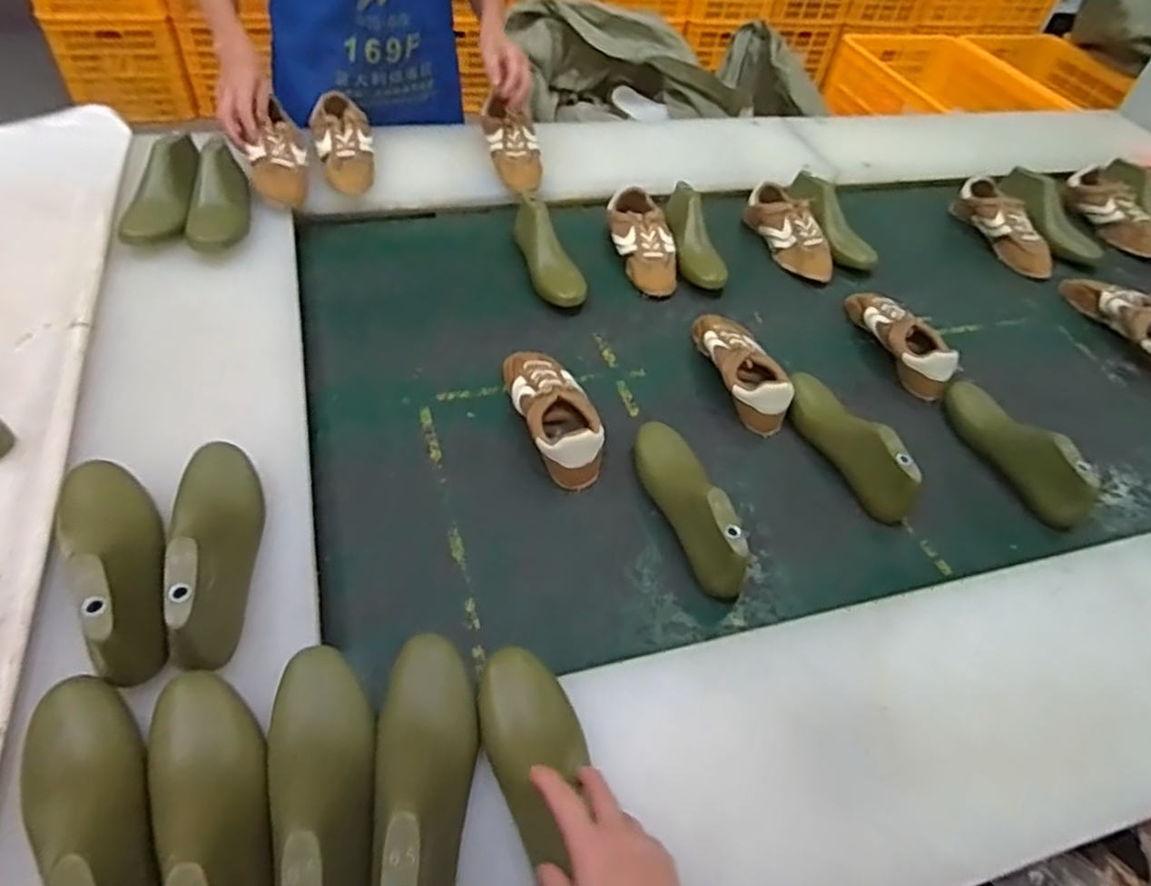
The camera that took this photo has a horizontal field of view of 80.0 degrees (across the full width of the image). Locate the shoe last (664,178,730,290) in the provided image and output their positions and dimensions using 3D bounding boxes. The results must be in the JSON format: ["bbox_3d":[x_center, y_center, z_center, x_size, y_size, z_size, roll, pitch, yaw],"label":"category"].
[{"bbox_3d":[0.197,-0.347,1.154,0.076,0.077,0.226,-1,47,-8],"label":"shoe last"}]

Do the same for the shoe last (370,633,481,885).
[{"bbox_3d":[-0.110,0.247,0.513,0.077,0.074,0.238,-3,50,-11],"label":"shoe last"}]

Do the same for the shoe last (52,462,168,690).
[{"bbox_3d":[-0.420,0.092,0.610,0.081,0.074,0.244,-23,56,-25],"label":"shoe last"}]

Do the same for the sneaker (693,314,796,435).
[{"bbox_3d":[0.231,-0.114,0.965,0.086,0.072,0.210,-5,48,-12],"label":"sneaker"}]

